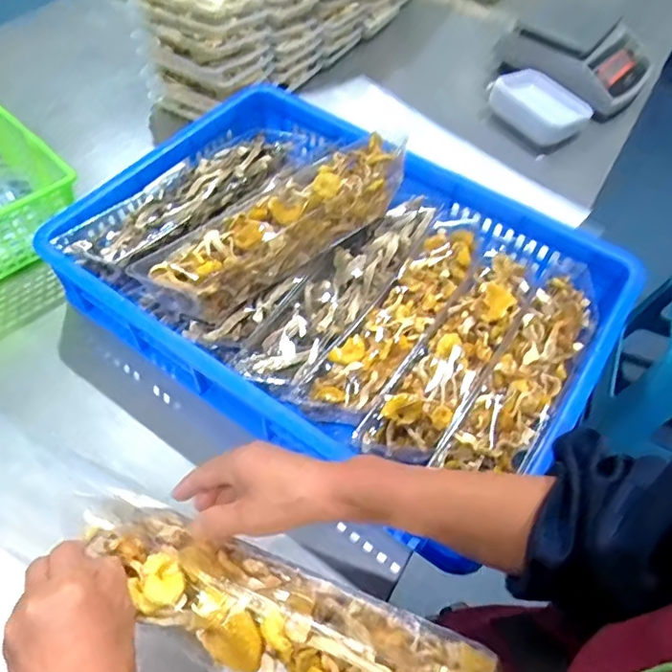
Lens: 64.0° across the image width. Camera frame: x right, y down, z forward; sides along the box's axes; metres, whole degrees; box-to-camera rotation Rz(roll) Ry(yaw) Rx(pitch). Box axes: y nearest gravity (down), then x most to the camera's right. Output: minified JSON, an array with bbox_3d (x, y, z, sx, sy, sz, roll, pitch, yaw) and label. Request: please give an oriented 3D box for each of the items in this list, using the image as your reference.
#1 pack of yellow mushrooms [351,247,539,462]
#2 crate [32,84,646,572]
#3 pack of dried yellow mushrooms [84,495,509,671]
[{"bbox_3d":[0.140,0.008,0.601,0.075,0.044,0.332,31,60,17],"label":"pack of yellow mushrooms"},{"bbox_3d":[0.001,-0.081,0.635,0.588,0.144,0.408,32,60,17],"label":"crate"},{"bbox_3d":[-0.040,0.189,0.360,0.301,0.069,0.085,18,56,21],"label":"pack of dried yellow mushrooms"}]

